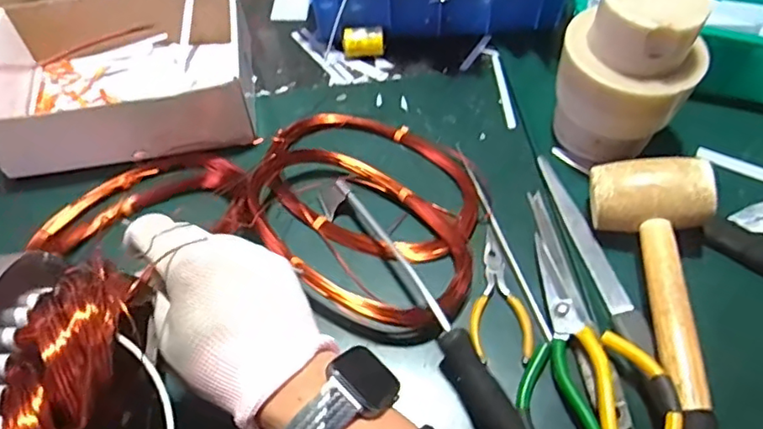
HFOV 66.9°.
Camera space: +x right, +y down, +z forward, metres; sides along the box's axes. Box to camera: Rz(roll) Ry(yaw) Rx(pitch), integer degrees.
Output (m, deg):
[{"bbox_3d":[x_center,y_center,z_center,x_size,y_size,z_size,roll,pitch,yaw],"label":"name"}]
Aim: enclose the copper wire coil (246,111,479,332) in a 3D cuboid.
[{"bbox_3d":[-0.010,-0.018,0.507,0.241,0.047,0.190,34,62,22],"label":"copper wire coil"}]

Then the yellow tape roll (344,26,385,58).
[{"bbox_3d":[-0.019,-0.190,0.643,0.043,0.028,0.023,-2,55,1],"label":"yellow tape roll"}]

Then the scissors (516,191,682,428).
[{"bbox_3d":[0.134,0.072,0.435,0.094,0.039,0.237,-9,55,-4],"label":"scissors"}]

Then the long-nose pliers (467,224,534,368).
[{"bbox_3d":[0.088,0.061,0.463,0.048,0.009,0.118,-4,55,-1],"label":"long-nose pliers"}]

